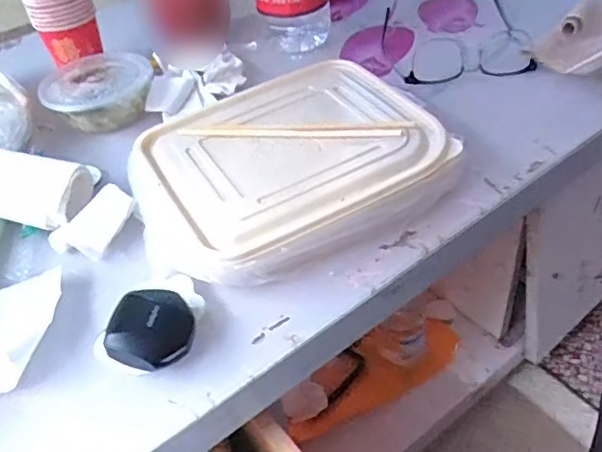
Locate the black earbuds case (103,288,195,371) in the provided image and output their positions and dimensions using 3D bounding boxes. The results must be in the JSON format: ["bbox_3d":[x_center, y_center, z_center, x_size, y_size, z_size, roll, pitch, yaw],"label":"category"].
[{"bbox_3d":[-0.096,0.070,0.379,0.049,0.030,0.053,0,42,9],"label":"black earbuds case"}]

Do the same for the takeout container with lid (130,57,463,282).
[{"bbox_3d":[-0.017,-0.052,0.484,0.245,0.047,0.200,-26,45,-19],"label":"takeout container with lid"}]

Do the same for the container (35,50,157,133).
[{"bbox_3d":[-0.209,-0.142,0.614,0.106,0.035,0.103,-3,42,5],"label":"container"}]

